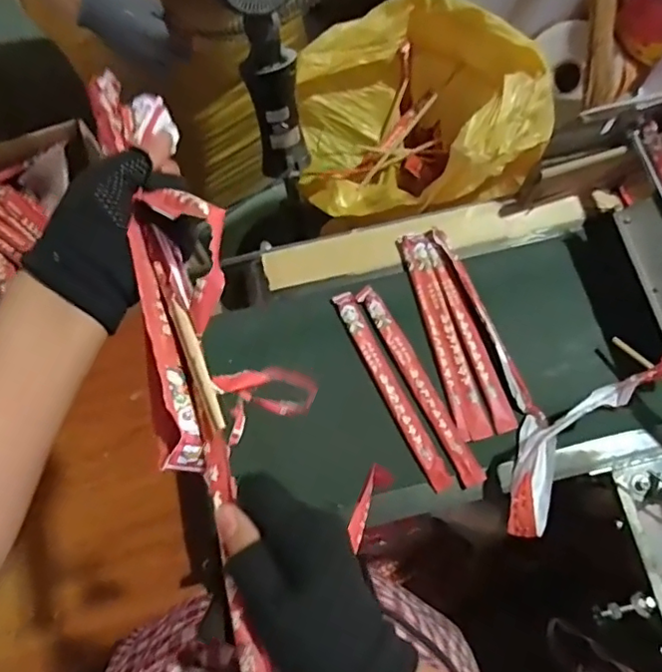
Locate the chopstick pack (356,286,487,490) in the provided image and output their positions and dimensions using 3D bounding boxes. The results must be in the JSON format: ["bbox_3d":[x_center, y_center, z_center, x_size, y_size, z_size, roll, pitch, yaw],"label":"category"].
[{"bbox_3d":[0.121,0.063,0.798,0.033,0.008,0.302,-28,76,-6],"label":"chopstick pack"}]

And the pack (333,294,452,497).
[{"bbox_3d":[0.081,0.070,0.797,0.032,0.012,0.296,-26,76,-5],"label":"pack"}]

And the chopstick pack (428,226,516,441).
[{"bbox_3d":[0.190,-0.009,0.823,0.030,0.004,0.297,-18,75,-3],"label":"chopstick pack"}]

